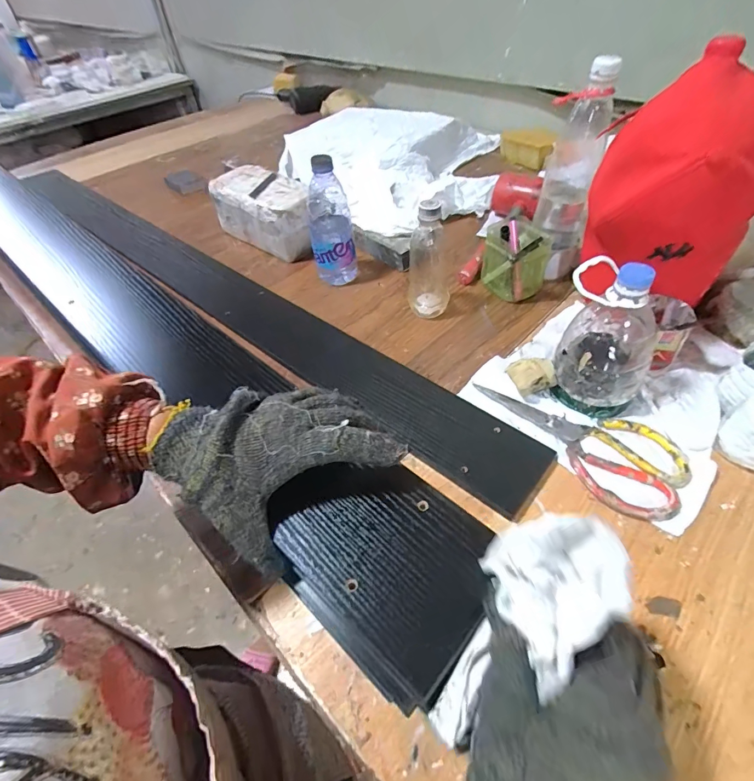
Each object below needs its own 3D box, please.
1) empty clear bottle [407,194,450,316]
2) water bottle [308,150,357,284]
[{"bbox_3d":[0.080,-0.191,0.598,0.066,0.167,0.065,2,48,6],"label":"empty clear bottle"},{"bbox_3d":[-0.074,-0.266,0.657,0.070,0.184,0.053,-5,48,-1],"label":"water bottle"}]

